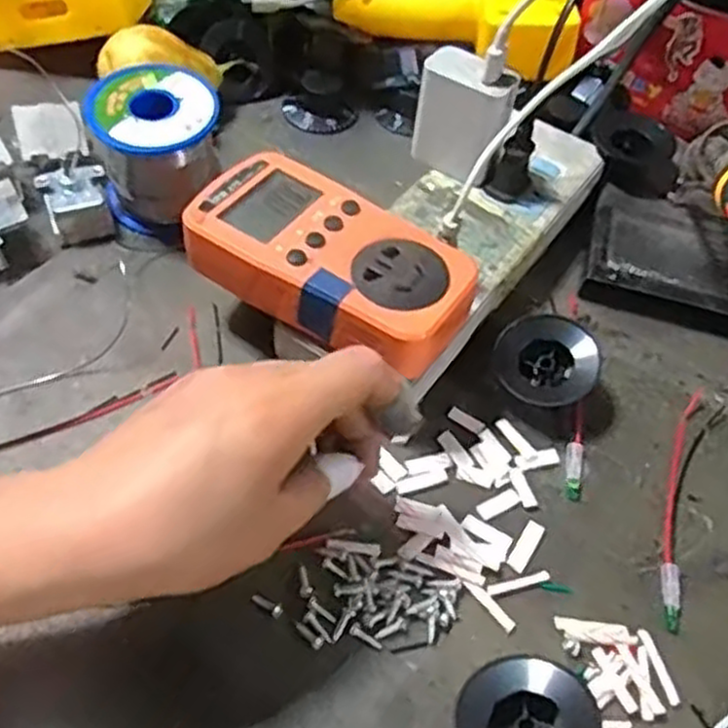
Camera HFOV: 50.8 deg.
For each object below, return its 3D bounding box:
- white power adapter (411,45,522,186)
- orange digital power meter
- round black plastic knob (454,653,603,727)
[{"bbox_3d":[0.053,-0.132,0.411,0.049,0.062,0.025,21,54,10],"label":"white power adapter"},{"bbox_3d":[-0.016,-0.046,0.343,0.126,0.023,0.070,33,57,18],"label":"orange digital power meter"},{"bbox_3d":[0.055,0.128,0.271,0.046,0.029,0.043,3,54,-4],"label":"round black plastic knob"}]

